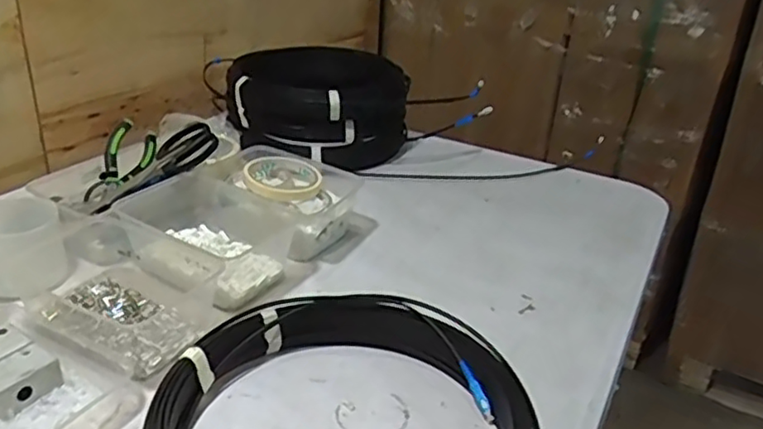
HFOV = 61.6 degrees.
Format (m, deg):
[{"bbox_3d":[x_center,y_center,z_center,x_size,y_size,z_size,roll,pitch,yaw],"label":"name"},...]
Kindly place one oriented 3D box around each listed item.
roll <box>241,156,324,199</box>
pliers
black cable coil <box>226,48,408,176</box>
[{"bbox_3d":[-0.126,-0.049,0.772,0.090,0.020,0.094,4,25,-2],"label":"roll"},{"bbox_3d":[-0.309,-0.065,0.775,0.053,0.024,0.111,21,55,-18],"label":"pliers"},{"bbox_3d":[-0.093,-0.173,0.985,0.239,0.121,0.196,15,27,21],"label":"black cable coil"}]

